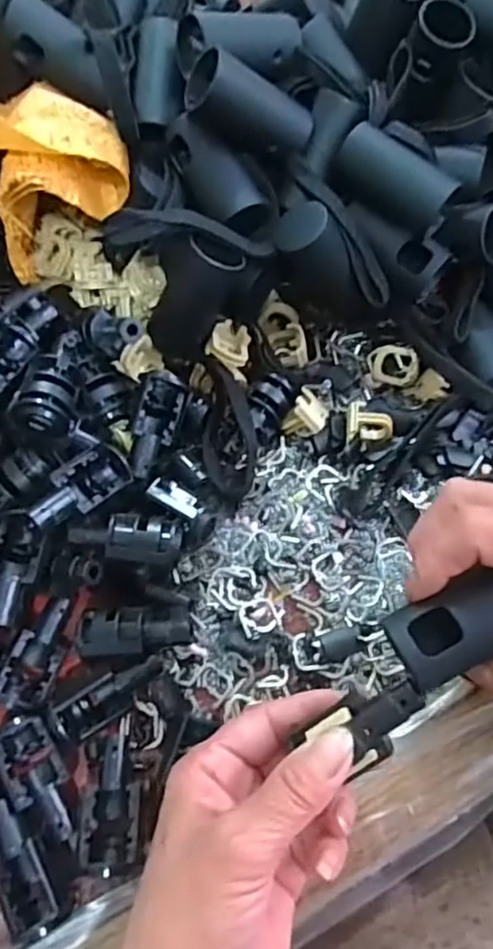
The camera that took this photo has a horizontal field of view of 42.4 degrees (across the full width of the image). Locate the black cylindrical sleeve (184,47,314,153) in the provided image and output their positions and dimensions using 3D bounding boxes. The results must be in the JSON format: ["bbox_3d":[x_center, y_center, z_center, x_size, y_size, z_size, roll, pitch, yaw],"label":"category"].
[{"bbox_3d":[0.004,-0.186,0.321,0.064,0.031,0.023,16,66,-23],"label":"black cylindrical sleeve"}]

